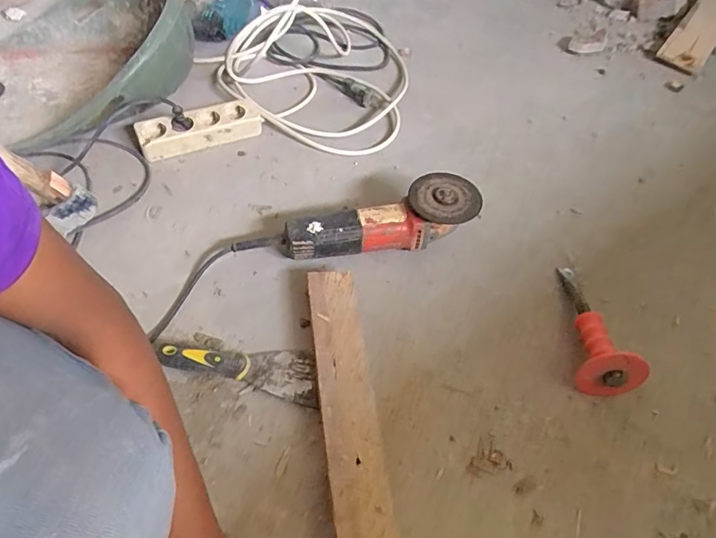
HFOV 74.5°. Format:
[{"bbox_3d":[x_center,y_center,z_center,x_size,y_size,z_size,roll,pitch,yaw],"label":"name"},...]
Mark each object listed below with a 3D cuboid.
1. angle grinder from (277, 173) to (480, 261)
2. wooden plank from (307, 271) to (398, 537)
[{"bbox_3d":[0.031,-0.069,0.671,0.271,0.089,0.094,-3,52,-8],"label":"angle grinder"},{"bbox_3d":[-0.008,0.169,0.494,0.057,0.019,0.399,-5,52,-9],"label":"wooden plank"}]

